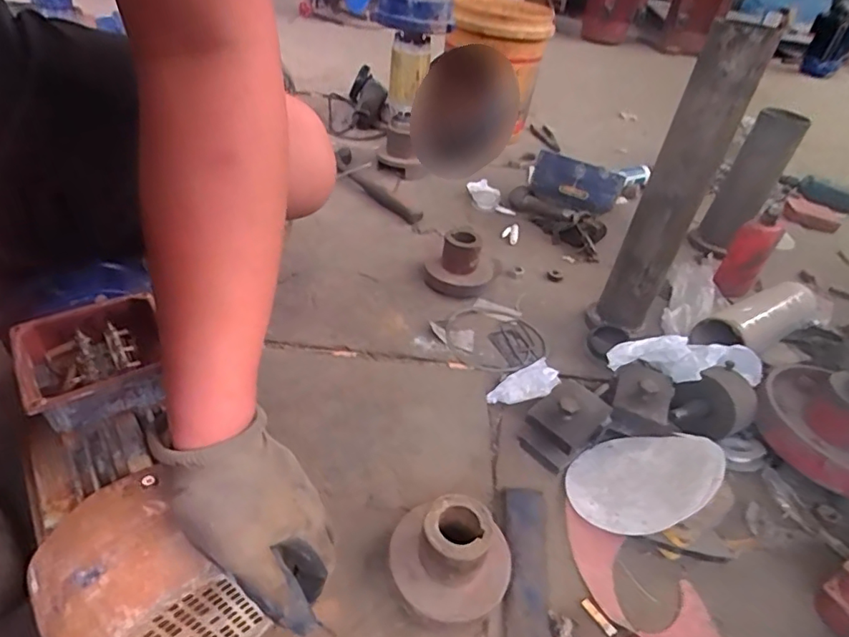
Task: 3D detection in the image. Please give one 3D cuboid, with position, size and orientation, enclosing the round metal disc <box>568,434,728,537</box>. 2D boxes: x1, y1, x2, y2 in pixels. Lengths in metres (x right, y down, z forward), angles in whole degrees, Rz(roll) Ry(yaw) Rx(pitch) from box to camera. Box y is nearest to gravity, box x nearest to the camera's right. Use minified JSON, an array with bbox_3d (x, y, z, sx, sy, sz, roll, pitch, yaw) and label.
[{"bbox_3d":[0.245,0.176,0.603,0.155,0.024,0.151,-12,19,49],"label":"round metal disc"}]

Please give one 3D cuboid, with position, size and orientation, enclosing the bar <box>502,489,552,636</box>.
[{"bbox_3d":[0.101,0.259,0.528,0.045,0.014,0.203,8,39,0],"label":"bar"}]

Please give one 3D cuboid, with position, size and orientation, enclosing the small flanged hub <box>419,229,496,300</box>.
[{"bbox_3d":[0.059,-0.100,0.914,0.116,0.082,0.108,5,39,-4],"label":"small flanged hub"}]

